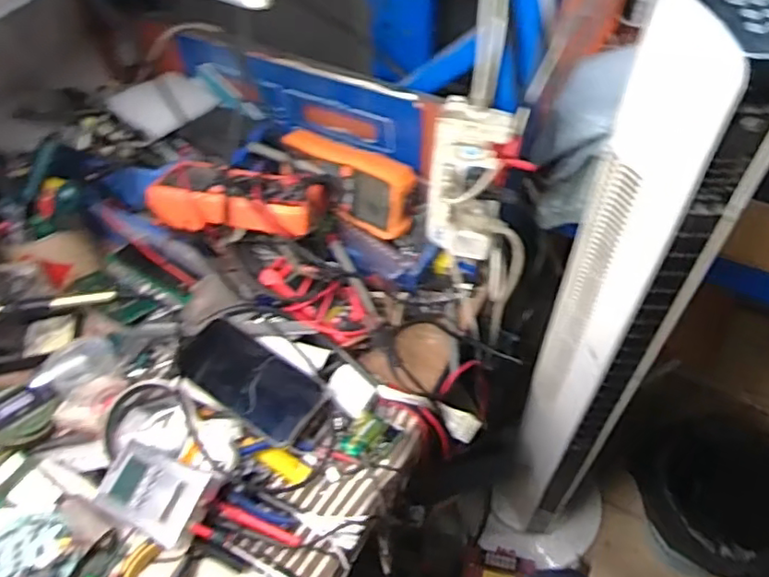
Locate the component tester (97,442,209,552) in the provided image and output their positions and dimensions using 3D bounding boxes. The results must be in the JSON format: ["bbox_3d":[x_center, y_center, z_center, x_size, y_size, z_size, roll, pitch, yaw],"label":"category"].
[{"bbox_3d":[-0.209,0.188,0.568,0.097,0.027,0.066,14,67,22],"label":"component tester"}]

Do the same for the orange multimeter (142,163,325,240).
[{"bbox_3d":[-0.166,-0.105,0.701,0.189,0.054,0.088,1,52,3],"label":"orange multimeter"}]

